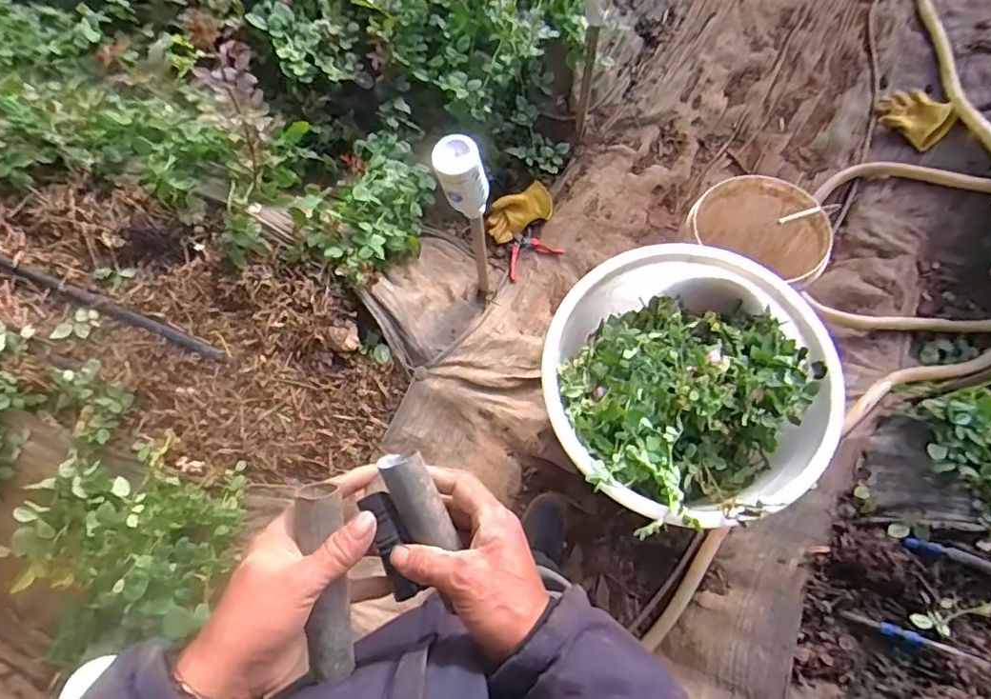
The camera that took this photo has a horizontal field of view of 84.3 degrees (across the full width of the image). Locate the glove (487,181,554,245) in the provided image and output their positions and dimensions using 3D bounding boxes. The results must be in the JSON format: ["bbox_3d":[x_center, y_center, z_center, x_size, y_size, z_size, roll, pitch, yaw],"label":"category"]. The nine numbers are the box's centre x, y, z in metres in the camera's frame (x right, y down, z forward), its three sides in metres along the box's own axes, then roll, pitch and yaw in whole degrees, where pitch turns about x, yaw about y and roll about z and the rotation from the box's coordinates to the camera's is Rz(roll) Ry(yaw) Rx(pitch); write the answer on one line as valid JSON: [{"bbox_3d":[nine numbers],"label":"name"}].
[{"bbox_3d":[0.066,-0.379,1.490,0.195,0.034,0.117,-28,74,-8],"label":"glove"}]

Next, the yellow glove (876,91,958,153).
[{"bbox_3d":[1.101,-0.618,1.439,0.031,0.105,0.189,4,46,-38],"label":"yellow glove"}]

